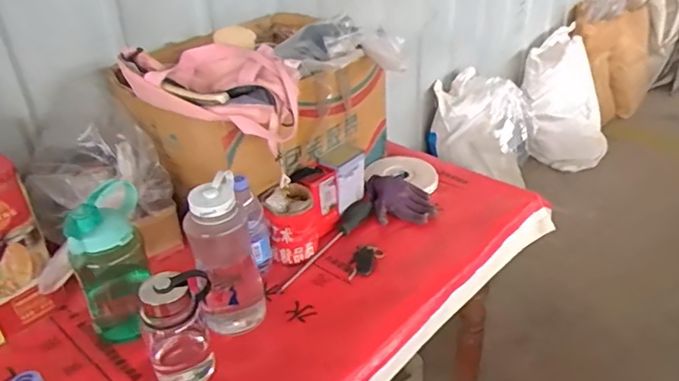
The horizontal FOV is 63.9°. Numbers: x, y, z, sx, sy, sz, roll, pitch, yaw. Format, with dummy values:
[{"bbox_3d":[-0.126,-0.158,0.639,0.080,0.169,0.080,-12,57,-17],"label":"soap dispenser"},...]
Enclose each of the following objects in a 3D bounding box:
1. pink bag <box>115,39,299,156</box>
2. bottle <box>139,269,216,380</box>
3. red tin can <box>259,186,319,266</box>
[{"bbox_3d":[-0.213,-0.178,0.970,0.284,0.128,0.166,6,33,15],"label":"pink bag"},{"bbox_3d":[-0.232,0.200,0.795,0.101,0.179,0.077,-17,34,-21],"label":"bottle"},{"bbox_3d":[-0.089,0.068,1.034,0.096,0.128,0.083,-10,32,-10],"label":"red tin can"}]

